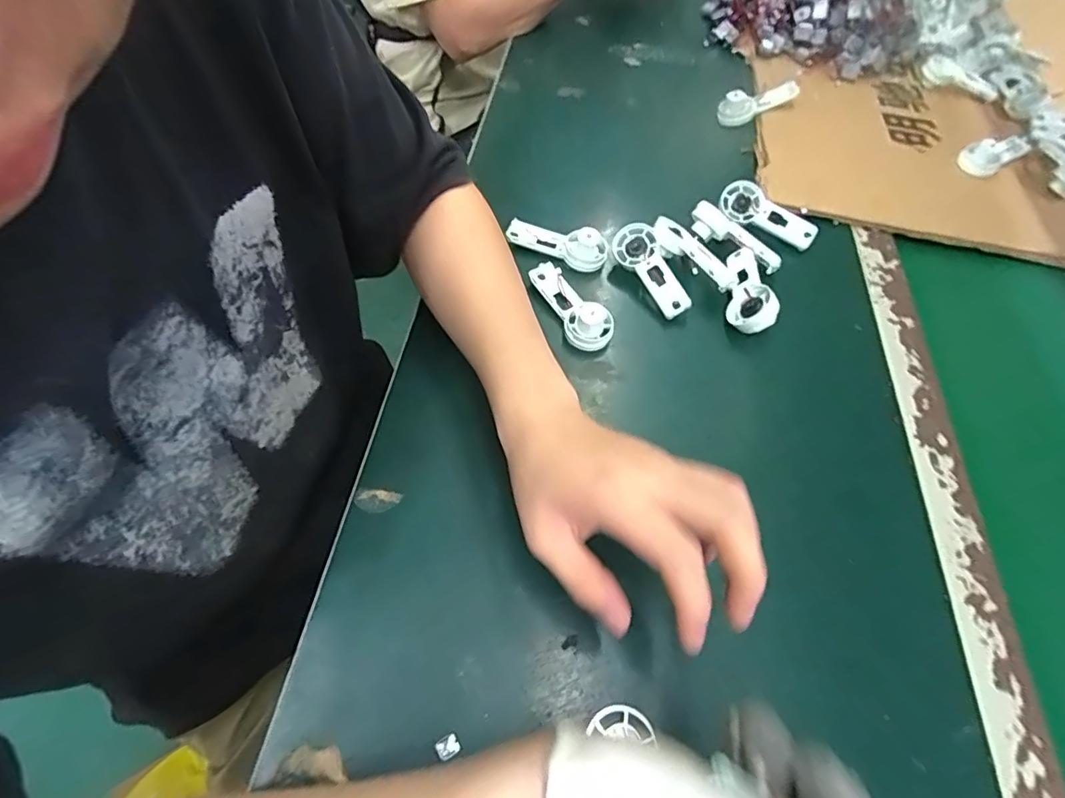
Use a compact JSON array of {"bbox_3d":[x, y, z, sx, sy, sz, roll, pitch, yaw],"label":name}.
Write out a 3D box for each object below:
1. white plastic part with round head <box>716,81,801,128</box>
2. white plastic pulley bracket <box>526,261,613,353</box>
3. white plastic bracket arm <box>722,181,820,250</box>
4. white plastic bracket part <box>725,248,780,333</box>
[{"bbox_3d":[0.266,-0.356,0.619,0.094,0.036,0.030,-19,61,1],"label":"white plastic part with round head"},{"bbox_3d":[0.028,-0.082,0.441,0.036,0.024,0.096,-32,65,-21],"label":"white plastic pulley bracket"},{"bbox_3d":[0.227,-0.176,0.509,0.093,0.013,0.036,34,101,5],"label":"white plastic bracket arm"},{"bbox_3d":[0.191,-0.097,0.456,0.034,0.028,0.088,11,58,2],"label":"white plastic bracket part"}]

